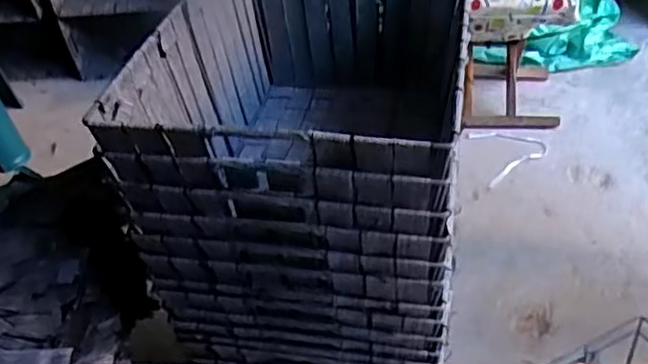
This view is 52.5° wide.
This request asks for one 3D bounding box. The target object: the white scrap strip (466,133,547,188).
[{"bbox_3d":[0.413,-0.062,1.440,0.156,0.011,0.164,-9,42,-4],"label":"white scrap strip"}]

